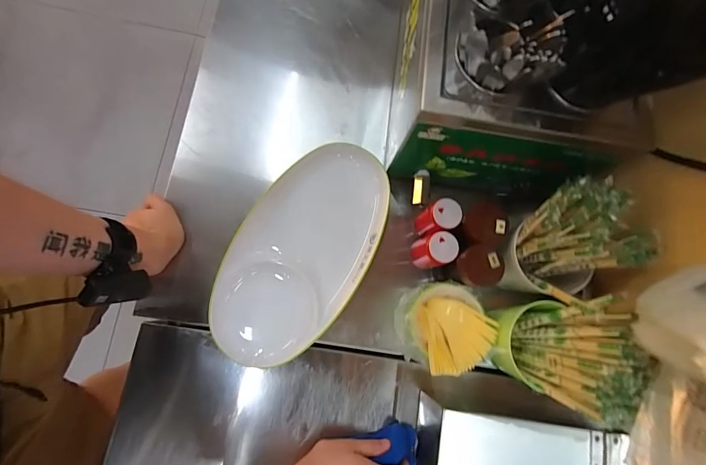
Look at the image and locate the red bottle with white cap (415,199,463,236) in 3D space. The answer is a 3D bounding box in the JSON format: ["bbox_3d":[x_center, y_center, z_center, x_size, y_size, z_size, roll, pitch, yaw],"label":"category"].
[{"bbox_3d":[0.131,-0.020,0.552,0.049,0.095,0.043,5,79,-5],"label":"red bottle with white cap"}]

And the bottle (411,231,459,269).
[{"bbox_3d":[0.123,0.030,0.540,0.050,0.086,0.046,1,79,-6],"label":"bottle"}]

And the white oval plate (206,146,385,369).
[{"bbox_3d":[-0.074,0.028,0.551,0.191,0.053,0.355,32,78,0],"label":"white oval plate"}]

